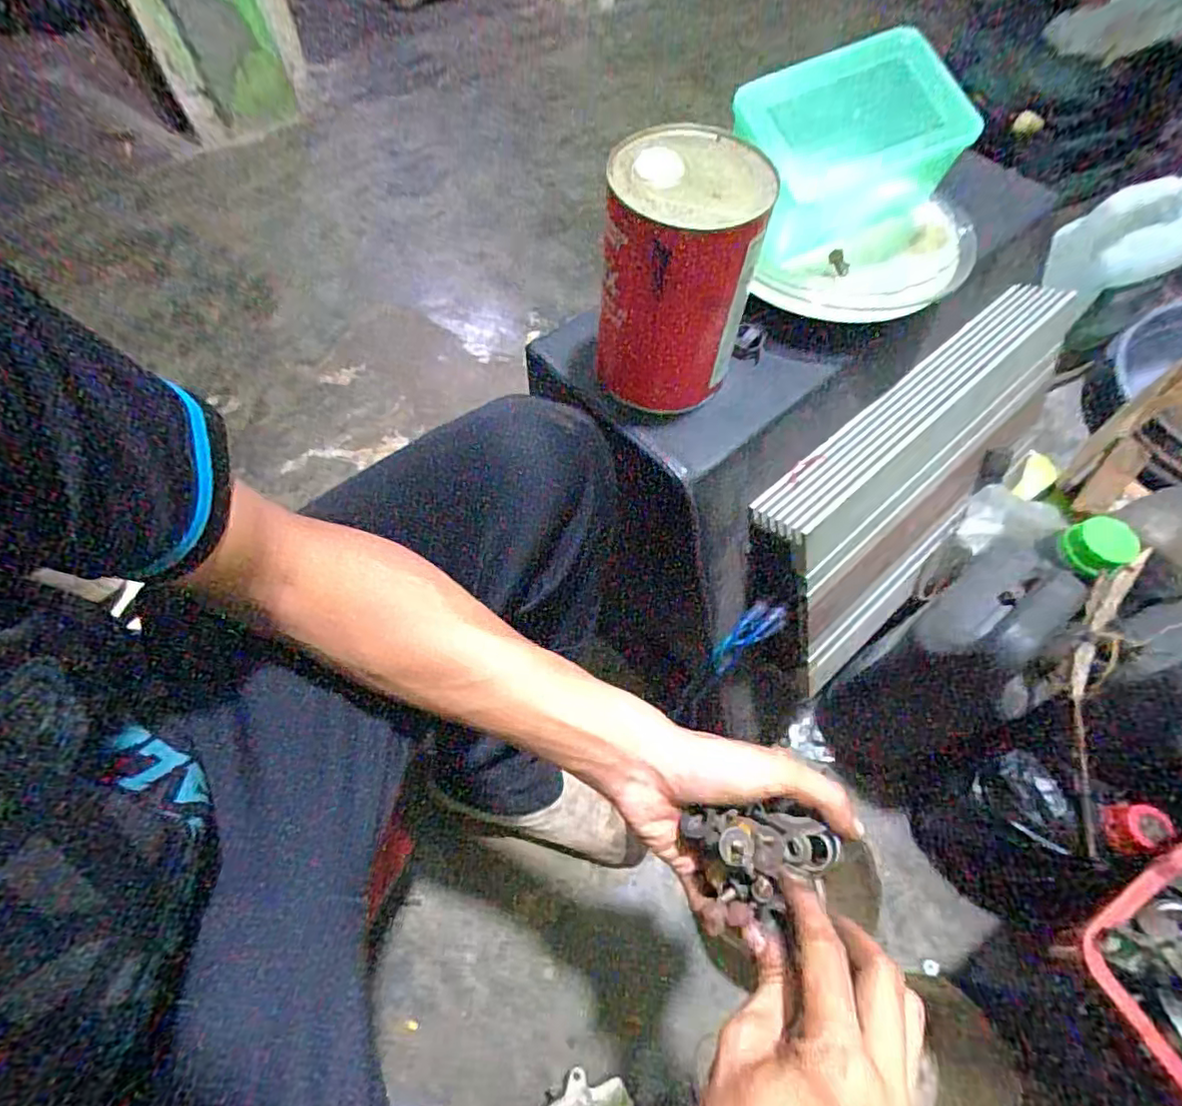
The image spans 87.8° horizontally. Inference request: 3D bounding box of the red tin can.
[{"bbox_3d":[0.057,-0.182,0.420,0.096,0.152,0.091,9,62,4],"label":"red tin can"}]

